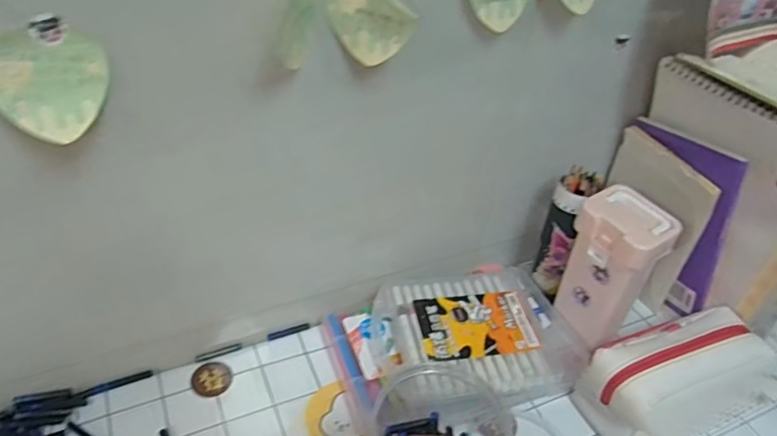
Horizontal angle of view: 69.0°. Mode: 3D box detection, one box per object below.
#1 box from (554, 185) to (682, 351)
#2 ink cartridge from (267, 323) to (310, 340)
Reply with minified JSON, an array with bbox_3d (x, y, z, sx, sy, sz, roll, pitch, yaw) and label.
[{"bbox_3d":[0.231,0.056,0.595,0.065,0.157,0.085,-20,46,-29],"label":"box"},{"bbox_3d":[-0.109,0.124,0.616,0.046,0.006,0.007,-13,43,-23],"label":"ink cartridge"}]

